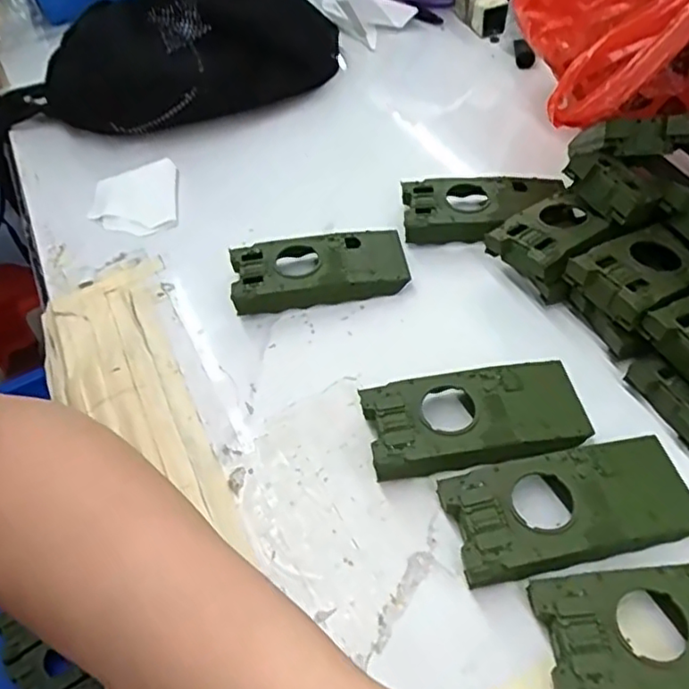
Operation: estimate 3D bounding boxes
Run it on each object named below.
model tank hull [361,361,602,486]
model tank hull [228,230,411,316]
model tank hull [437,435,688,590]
[{"bbox_3d":[0.064,0.040,0.311,0.103,0.024,0.051,-12,51,-3],"label":"model tank hull"},{"bbox_3d":[-0.015,-0.045,0.388,0.103,0.022,0.044,-9,51,-1],"label":"model tank hull"},{"bbox_3d":[0.098,0.074,0.279,0.104,0.022,0.048,-14,51,-5],"label":"model tank hull"}]

